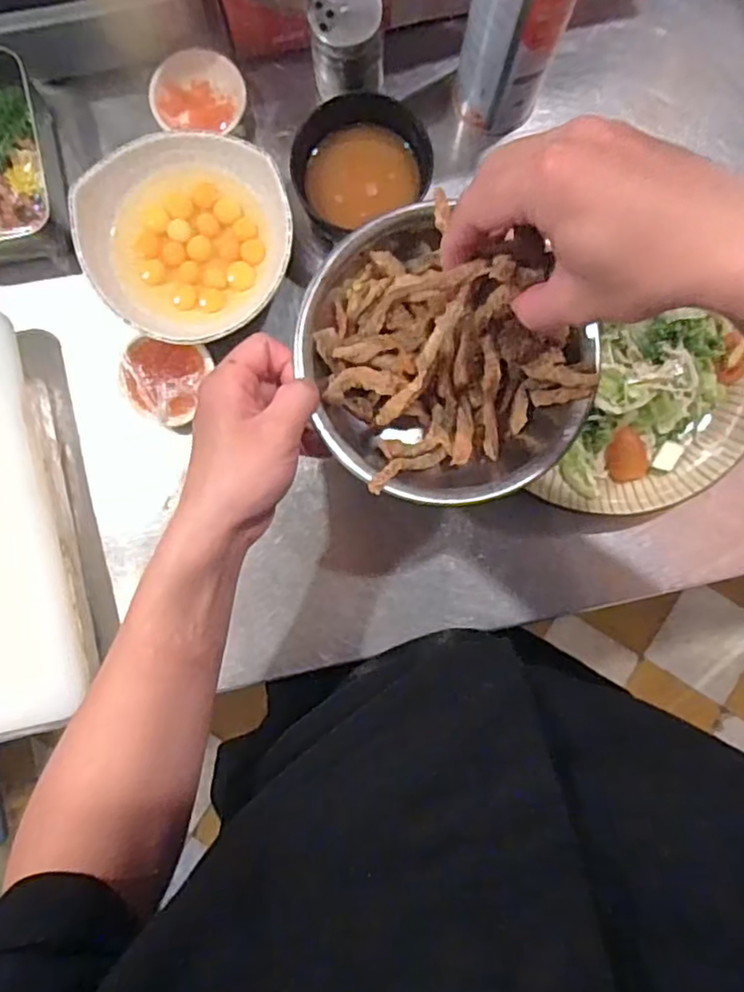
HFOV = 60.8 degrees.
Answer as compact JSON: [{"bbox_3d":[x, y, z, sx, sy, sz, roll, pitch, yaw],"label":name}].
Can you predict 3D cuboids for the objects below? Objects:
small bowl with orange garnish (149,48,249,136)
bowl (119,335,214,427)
[{"bbox_3d":[-0.134,-0.311,0.492,0.072,0.029,0.062,6,89,0],"label":"small bowl with orange garnish"},{"bbox_3d":[-0.158,-0.087,0.473,0.063,0.026,0.063,13,89,0],"label":"bowl"}]

